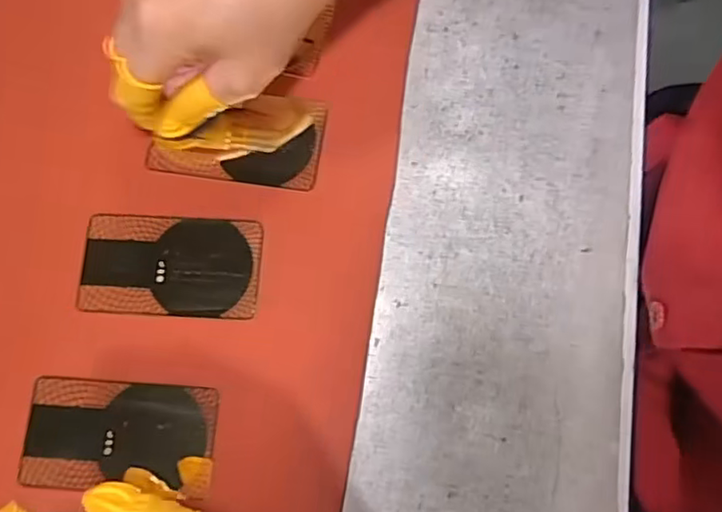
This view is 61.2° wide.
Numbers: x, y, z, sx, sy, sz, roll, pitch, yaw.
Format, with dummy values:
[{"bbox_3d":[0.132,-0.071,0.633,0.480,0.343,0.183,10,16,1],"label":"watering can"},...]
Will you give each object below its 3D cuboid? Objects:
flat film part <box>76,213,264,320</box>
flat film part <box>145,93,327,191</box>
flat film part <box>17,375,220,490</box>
[{"bbox_3d":[-0.091,0.004,0.293,0.085,0.004,0.048,3,78,1],"label":"flat film part"},{"bbox_3d":[-0.062,-0.060,0.308,0.083,0.004,0.047,7,78,2],"label":"flat film part"},{"bbox_3d":[-0.108,0.080,0.274,0.085,0.004,0.046,3,73,4],"label":"flat film part"}]

